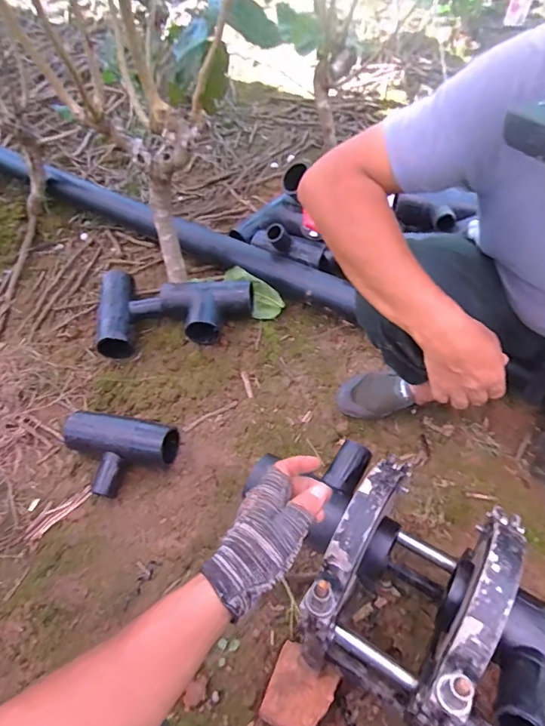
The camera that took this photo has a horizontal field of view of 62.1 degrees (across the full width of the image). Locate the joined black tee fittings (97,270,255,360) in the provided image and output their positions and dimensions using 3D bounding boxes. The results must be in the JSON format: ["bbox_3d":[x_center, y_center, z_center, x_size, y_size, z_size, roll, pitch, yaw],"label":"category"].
[{"bbox_3d":[-0.245,-0.142,1.172,0.387,0.131,0.239,-4,44,-10],"label":"joined black tee fittings"}]

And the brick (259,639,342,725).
[{"bbox_3d":[0.041,0.520,0.713,0.096,0.036,0.111,25,47,19],"label":"brick"}]

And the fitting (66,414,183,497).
[{"bbox_3d":[-0.324,0.182,0.940,0.242,0.102,0.156,7,43,2],"label":"fitting"}]

